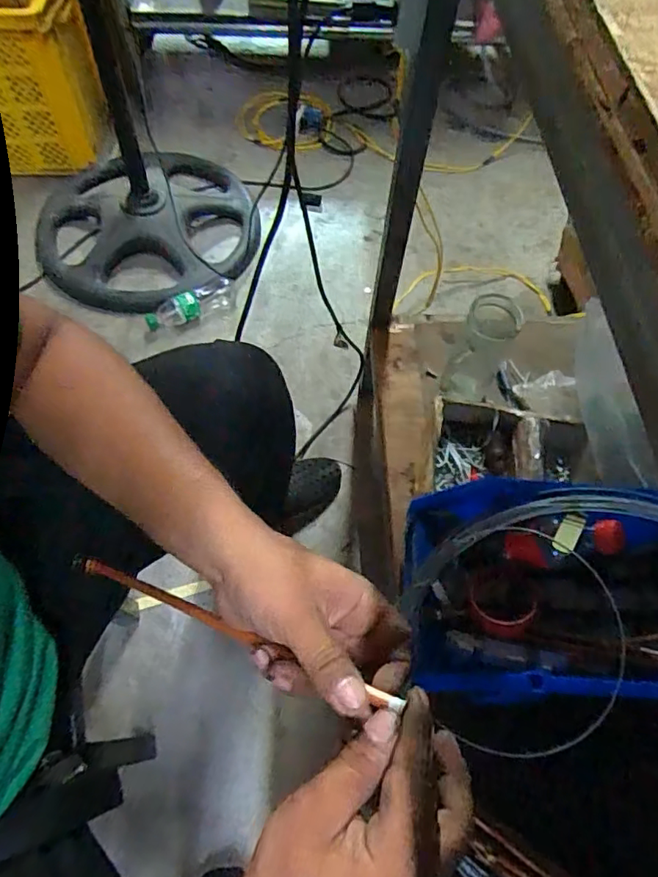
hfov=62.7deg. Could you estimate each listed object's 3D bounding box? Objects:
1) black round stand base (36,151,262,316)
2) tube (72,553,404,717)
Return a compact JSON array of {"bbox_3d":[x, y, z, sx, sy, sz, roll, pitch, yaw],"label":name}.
[{"bbox_3d":[-0.403,-0.473,1.191,0.471,0.113,0.429,1,63,-2],"label":"black round stand base"},{"bbox_3d":[-0.085,0.121,0.362,0.291,0.008,0.013,10,59,33],"label":"tube"}]

